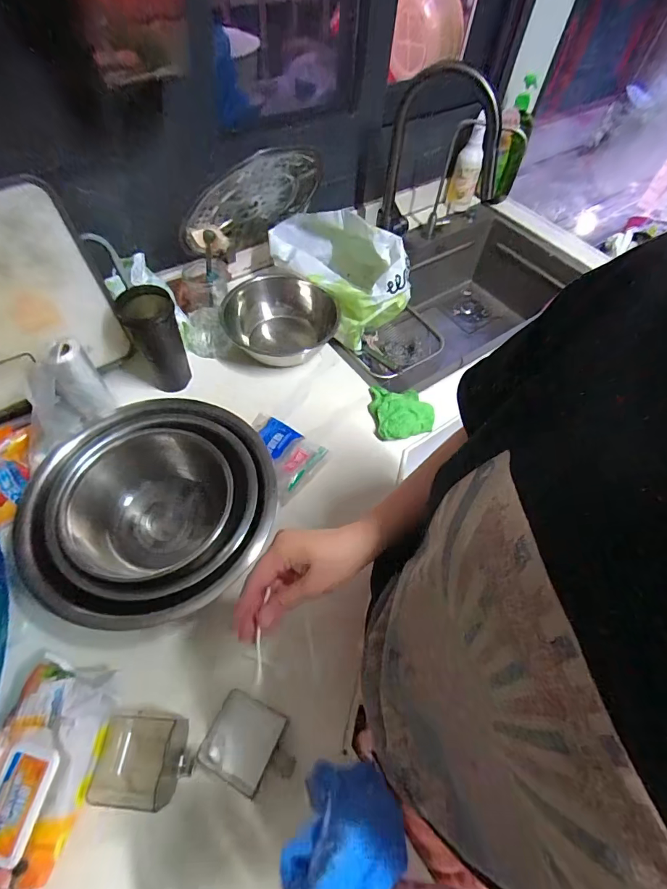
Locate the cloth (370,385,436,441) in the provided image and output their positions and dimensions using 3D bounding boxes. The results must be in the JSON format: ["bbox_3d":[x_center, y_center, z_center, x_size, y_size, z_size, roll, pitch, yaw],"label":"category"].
[{"bbox_3d":[0.127,-0.070,0.763,0.106,0.044,0.120,-9,59,-10],"label":"cloth"}]

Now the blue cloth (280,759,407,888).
[{"bbox_3d":[0.002,0.334,0.317,0.080,0.063,0.183,21,18,8],"label":"blue cloth"}]

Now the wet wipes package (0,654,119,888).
[{"bbox_3d":[-0.334,0.377,0.439,0.127,0.053,0.249,15,58,5],"label":"wet wipes package"}]

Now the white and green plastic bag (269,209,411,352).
[{"bbox_3d":[0.006,-0.346,0.844,0.279,0.190,0.224,6,58,0],"label":"white and green plastic bag"}]

